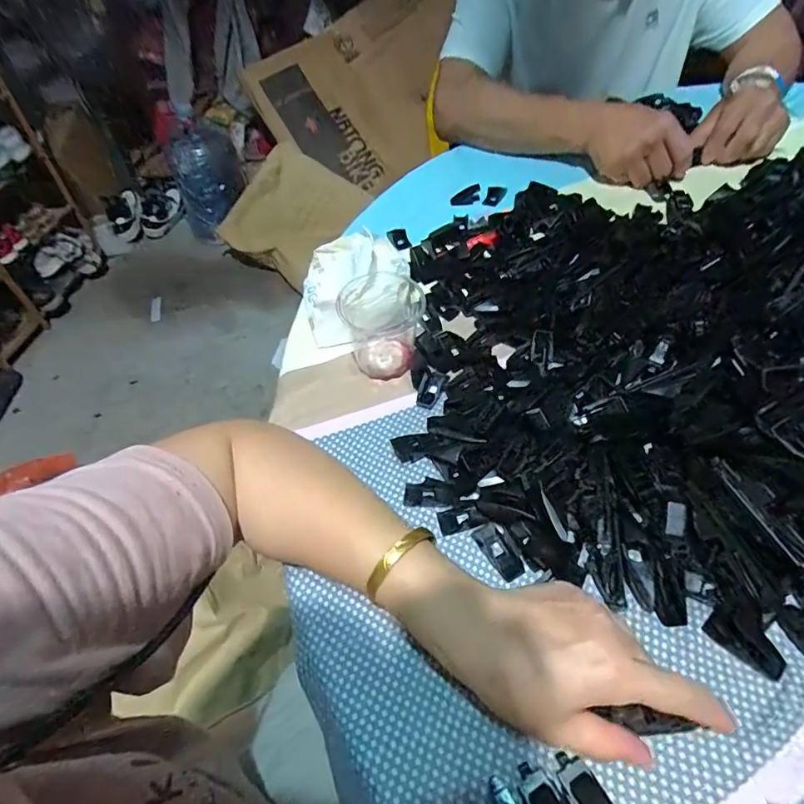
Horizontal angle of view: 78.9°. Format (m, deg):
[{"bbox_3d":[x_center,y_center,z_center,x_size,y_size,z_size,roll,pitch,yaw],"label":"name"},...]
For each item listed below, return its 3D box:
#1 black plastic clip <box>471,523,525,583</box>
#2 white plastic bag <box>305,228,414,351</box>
[{"bbox_3d":[0.067,0.103,0.336,0.016,0.011,0.040,-31,54,-17],"label":"black plastic clip"},{"bbox_3d":[-0.048,-0.127,0.489,0.110,0.052,0.140,-10,51,-1],"label":"white plastic bag"}]

